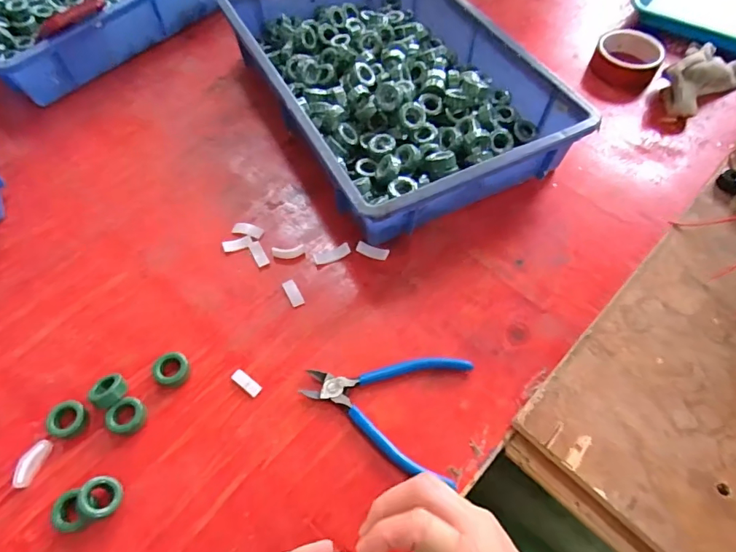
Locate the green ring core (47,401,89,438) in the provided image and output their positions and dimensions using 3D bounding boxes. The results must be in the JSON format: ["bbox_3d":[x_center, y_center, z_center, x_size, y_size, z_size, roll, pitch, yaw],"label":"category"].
[{"bbox_3d":[-0.256,0.122,0.402,0.031,0.010,0.029,5,59,3],"label":"green ring core"}]

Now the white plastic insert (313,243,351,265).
[{"bbox_3d":[-0.037,-0.023,0.499,0.039,0.004,0.016,-17,60,-10],"label":"white plastic insert"}]

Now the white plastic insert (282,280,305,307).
[{"bbox_3d":[-0.076,0.016,0.476,0.013,0.004,0.032,-24,62,-14],"label":"white plastic insert"}]

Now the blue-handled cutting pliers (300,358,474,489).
[{"bbox_3d":[0.016,0.105,0.417,0.139,0.008,0.106,17,60,10],"label":"blue-handled cutting pliers"}]

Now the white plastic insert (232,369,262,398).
[{"bbox_3d":[-0.111,0.096,0.428,0.031,0.004,0.012,34,65,19],"label":"white plastic insert"}]

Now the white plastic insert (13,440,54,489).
[{"bbox_3d":[-0.276,0.154,0.387,0.016,0.006,0.037,14,60,9],"label":"white plastic insert"}]

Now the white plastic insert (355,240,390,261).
[{"bbox_3d":[0.005,-0.026,0.503,0.035,0.004,0.014,17,60,10],"label":"white plastic insert"}]

